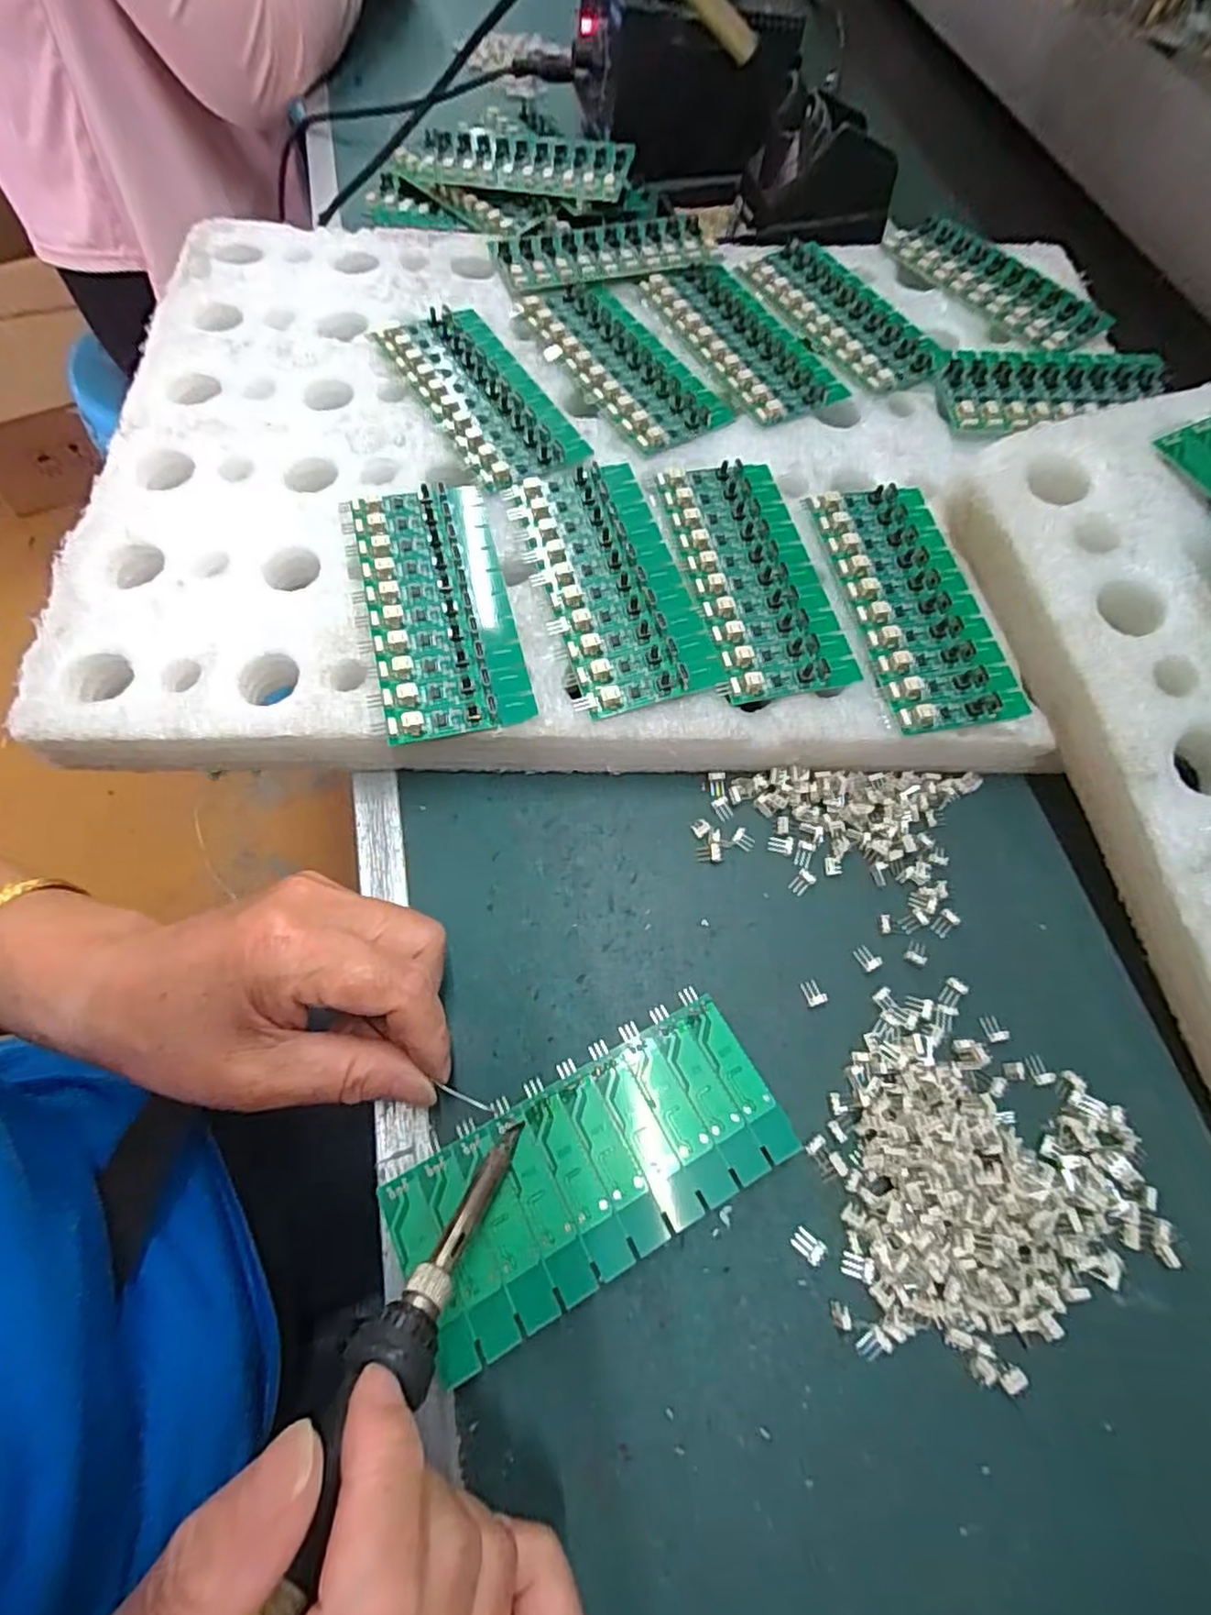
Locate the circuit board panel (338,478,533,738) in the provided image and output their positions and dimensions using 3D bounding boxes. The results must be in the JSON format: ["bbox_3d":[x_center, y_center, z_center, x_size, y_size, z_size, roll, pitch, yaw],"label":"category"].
[{"bbox_3d":[-0.077,-0.093,0.300,0.065,0.006,0.134,-12,67,-9],"label":"circuit board panel"}]

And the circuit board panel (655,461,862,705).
[{"bbox_3d":[0.071,-0.113,0.319,0.063,0.008,0.137,-10,66,-8],"label":"circuit board panel"}]

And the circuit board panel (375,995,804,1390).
[{"bbox_3d":[-0.005,0.129,0.240,0.136,0.014,0.061,-26,69,-14],"label":"circuit board panel"}]

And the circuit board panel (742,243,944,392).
[{"bbox_3d":[0.142,-0.299,0.401,0.057,0.007,0.141,-28,70,-15],"label":"circuit board panel"}]

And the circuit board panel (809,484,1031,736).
[{"bbox_3d":[0.145,-0.100,0.314,0.061,0.006,0.136,-9,66,-7],"label":"circuit board panel"}]

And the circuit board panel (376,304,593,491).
[{"bbox_3d":[-0.068,-0.226,0.359,0.062,0.005,0.138,-28,70,-15],"label":"circuit board panel"}]

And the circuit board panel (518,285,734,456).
[{"bbox_3d":[0.009,-0.253,0.376,0.060,0.009,0.134,-28,70,-15],"label":"circuit board panel"}]

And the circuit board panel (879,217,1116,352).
[{"bbox_3d":[0.240,-0.327,0.414,0.051,0.013,0.138,-35,72,-17],"label":"circuit board panel"}]

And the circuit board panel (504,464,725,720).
[{"bbox_3d":[0.000,-0.107,0.308,0.063,0.006,0.137,-14,67,-10],"label":"circuit board panel"}]

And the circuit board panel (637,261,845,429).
[{"bbox_3d":[0.079,-0.276,0.390,0.061,0.005,0.134,-25,69,-14],"label":"circuit board panel"}]

